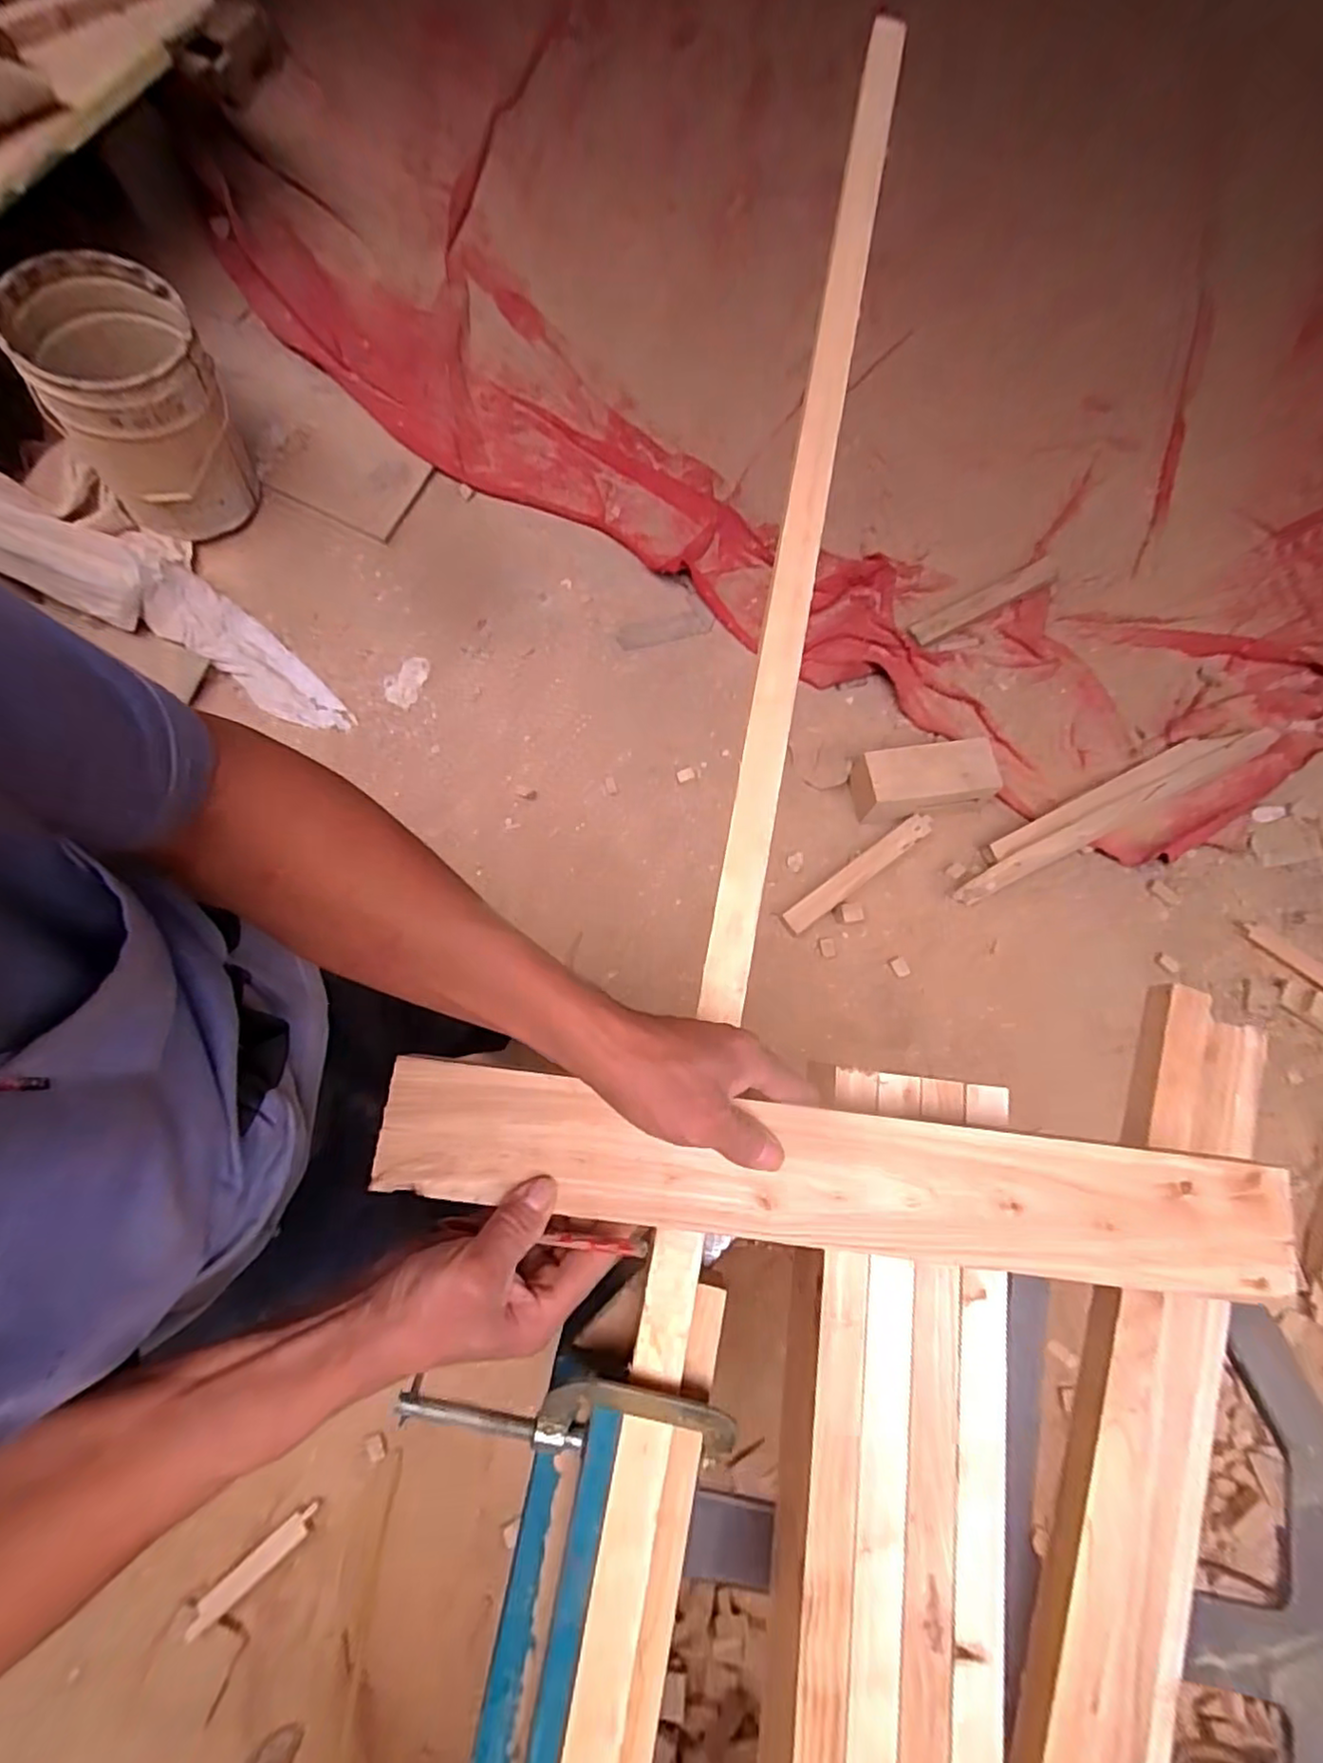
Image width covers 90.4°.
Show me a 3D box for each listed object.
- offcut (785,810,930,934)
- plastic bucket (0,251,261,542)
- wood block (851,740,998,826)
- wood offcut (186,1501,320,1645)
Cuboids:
[{"bbox_3d":[0.412,-0.019,1.375,0.378,0.016,0.055,-36,79,-9],"label":"offcut"},{"bbox_3d":[-1.001,-0.912,1.294,0.317,0.341,0.328,0,78,-1],"label":"plastic bucket"},{"bbox_3d":[0.542,-0.211,1.361,0.266,0.107,0.136,-7,76,-2],"label":"wood block"},{"bbox_3d":[-0.638,1.073,1.024,0.206,0.011,0.040,-36,79,-22],"label":"wood offcut"}]

